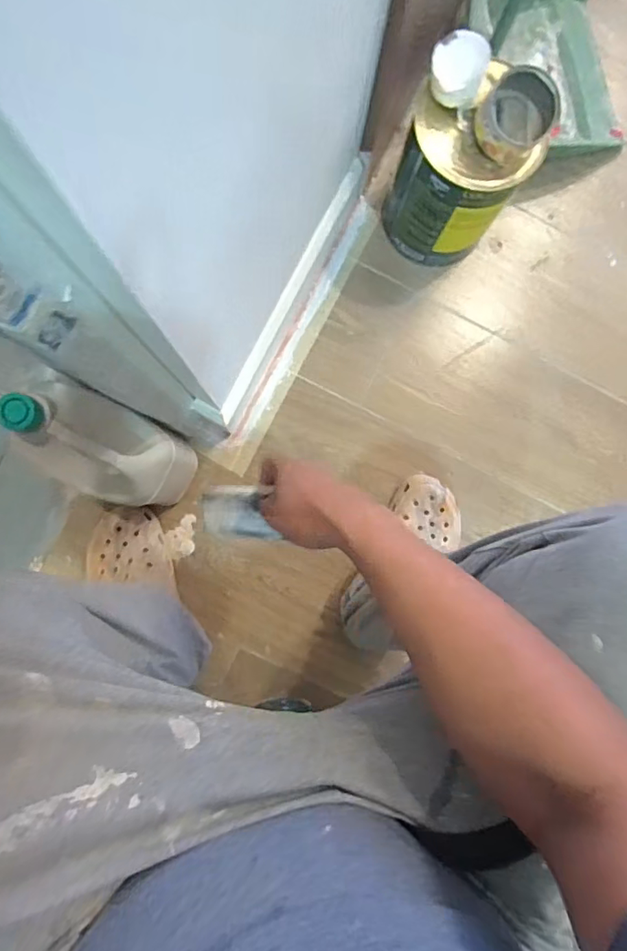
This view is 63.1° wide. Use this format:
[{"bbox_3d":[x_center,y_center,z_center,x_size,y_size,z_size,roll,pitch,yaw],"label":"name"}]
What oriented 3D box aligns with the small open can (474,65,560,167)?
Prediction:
[{"bbox_3d":[0.234,-0.415,0.589,0.093,0.043,0.081,-43,91,-4],"label":"small open can"}]

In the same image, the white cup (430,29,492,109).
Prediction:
[{"bbox_3d":[0.166,-0.466,0.588,0.064,0.038,0.063,21,86,-2],"label":"white cup"}]

